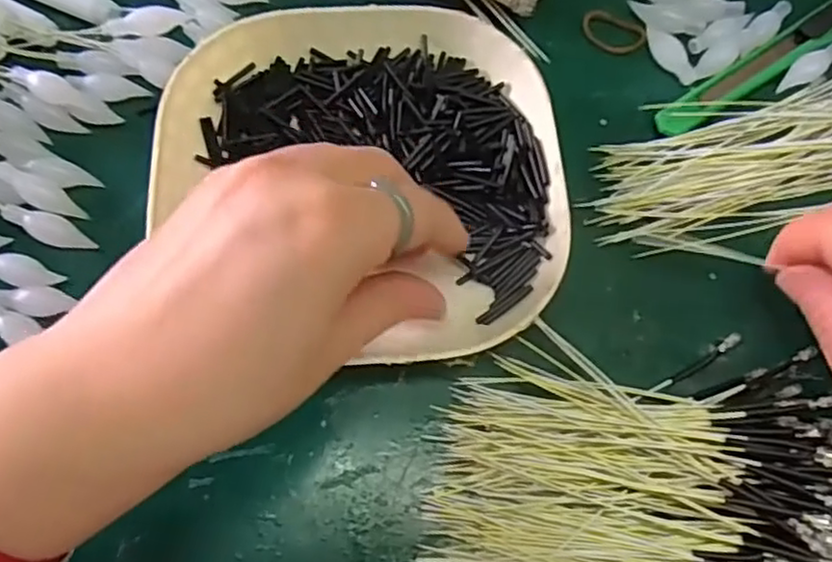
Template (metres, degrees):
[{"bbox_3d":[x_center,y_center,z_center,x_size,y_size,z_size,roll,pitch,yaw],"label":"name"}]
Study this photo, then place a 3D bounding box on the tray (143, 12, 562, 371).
[{"bbox_3d":[-0.020,-0.039,0.245,0.140,0.020,0.142,-4,70,-3],"label":"tray"}]

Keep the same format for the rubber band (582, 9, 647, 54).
[{"bbox_3d":[0.083,-0.104,0.283,0.027,0.004,0.017,29,72,8],"label":"rubber band"}]

